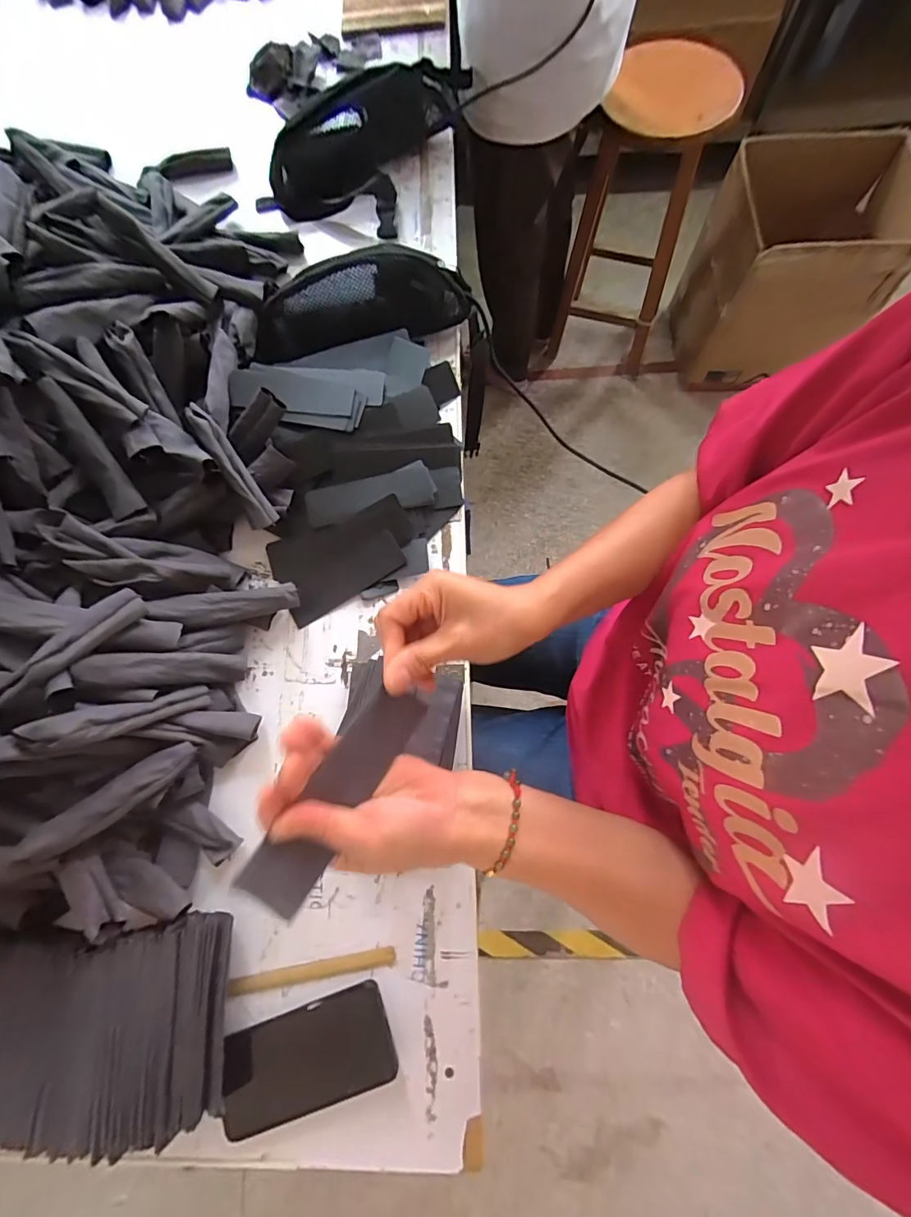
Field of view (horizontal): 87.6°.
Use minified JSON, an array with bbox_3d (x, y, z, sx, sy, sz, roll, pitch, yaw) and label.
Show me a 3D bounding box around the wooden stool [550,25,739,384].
[{"bbox_3d":[0.454,-0.989,1.238,0.293,0.665,0.362,18,77,8],"label":"wooden stool"}]

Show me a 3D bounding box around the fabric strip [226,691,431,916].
[{"bbox_3d":[-0.073,0.115,0.306,0.044,0.012,0.148,48,61,-22],"label":"fabric strip"}]

